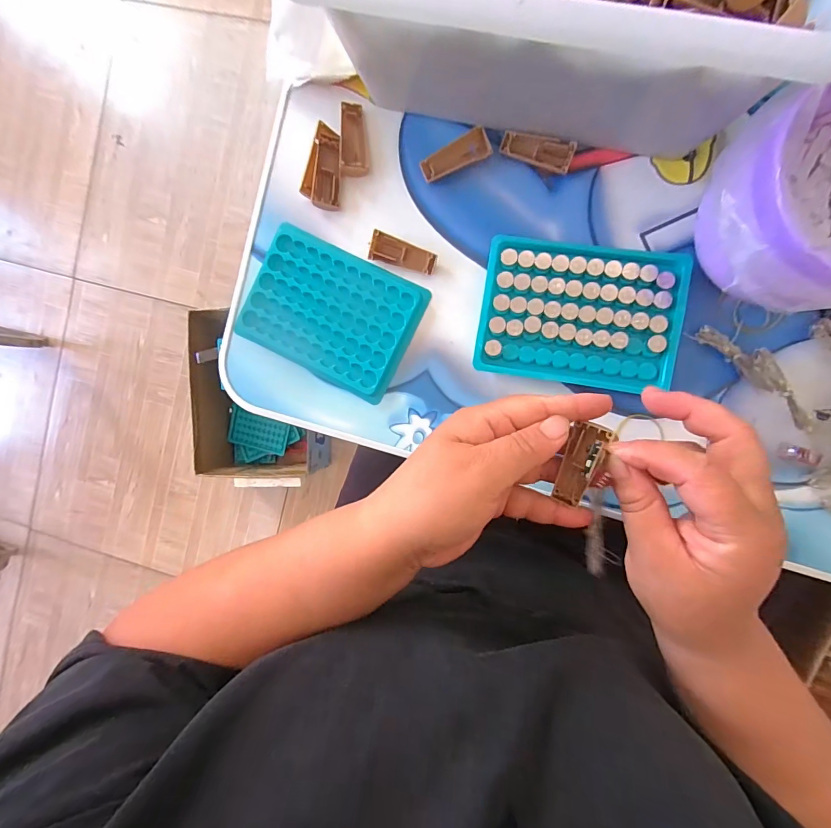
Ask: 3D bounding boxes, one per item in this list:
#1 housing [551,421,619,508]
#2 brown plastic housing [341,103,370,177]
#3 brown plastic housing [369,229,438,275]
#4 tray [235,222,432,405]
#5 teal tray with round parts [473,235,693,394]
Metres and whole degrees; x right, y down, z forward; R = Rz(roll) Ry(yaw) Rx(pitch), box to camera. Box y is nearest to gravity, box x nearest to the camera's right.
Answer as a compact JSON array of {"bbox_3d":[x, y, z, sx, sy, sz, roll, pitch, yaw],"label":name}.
[{"bbox_3d":[0.096,0.026,0.233,0.019,0.010,0.044,26,109,23],"label":"housing"},{"bbox_3d":[-0.045,-0.203,0.298,0.019,0.010,0.050,-2,90,6],"label":"brown plastic housing"},{"bbox_3d":[-0.009,-0.117,0.296,0.049,0.011,0.018,16,94,6],"label":"brown plastic housing"},{"bbox_3d":[-0.064,-0.076,0.306,0.128,0.009,0.093,27,95,6],"label":"tray"},{"bbox_3d":[0.112,-0.069,0.281,0.130,0.017,0.094,9,93,7],"label":"teal tray with round parts"}]

